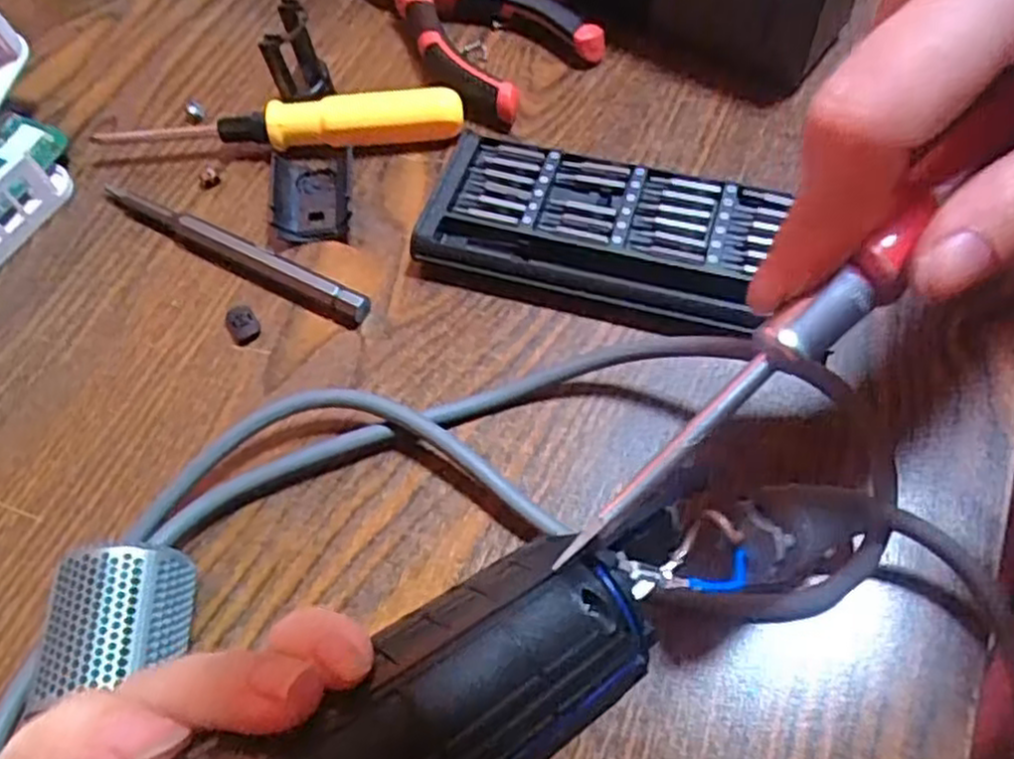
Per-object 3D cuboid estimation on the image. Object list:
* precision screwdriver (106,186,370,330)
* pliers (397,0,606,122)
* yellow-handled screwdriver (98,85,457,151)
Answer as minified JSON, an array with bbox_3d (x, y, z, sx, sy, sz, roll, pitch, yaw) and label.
[{"bbox_3d":[-0.111,-0.052,0.311,0.131,0.010,0.010,25,66,18],"label":"precision screwdriver"},{"bbox_3d":[-0.033,-0.176,0.373,0.149,0.015,0.066,37,70,23],"label":"pliers"},{"bbox_3d":[-0.095,-0.107,0.334,0.150,0.021,0.017,-5,60,3],"label":"yellow-handled screwdriver"}]

